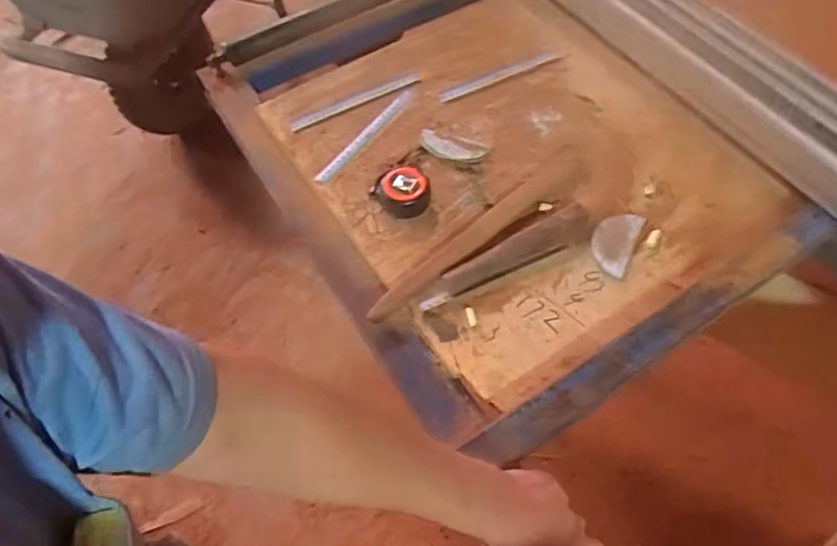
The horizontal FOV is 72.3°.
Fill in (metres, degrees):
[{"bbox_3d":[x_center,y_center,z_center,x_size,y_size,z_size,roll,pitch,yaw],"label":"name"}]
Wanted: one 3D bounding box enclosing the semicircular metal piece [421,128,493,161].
[{"bbox_3d":[0.045,-0.167,0.755,0.093,0.004,0.045,20,61,15],"label":"semicircular metal piece"}]

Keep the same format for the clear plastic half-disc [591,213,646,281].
[{"bbox_3d":[0.231,-0.041,0.674,0.049,0.006,0.089,29,67,4],"label":"clear plastic half-disc"}]

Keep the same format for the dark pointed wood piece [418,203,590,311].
[{"bbox_3d":[0.100,-0.019,0.658,0.220,0.016,0.043,-25,60,-13],"label":"dark pointed wood piece"}]

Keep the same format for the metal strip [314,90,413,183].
[{"bbox_3d":[-0.068,-0.185,0.776,0.020,0.009,0.198,31,64,20],"label":"metal strip"}]

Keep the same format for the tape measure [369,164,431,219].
[{"bbox_3d":[-0.021,-0.103,0.699,0.071,0.043,0.061,-8,58,-3],"label":"tape measure"}]

